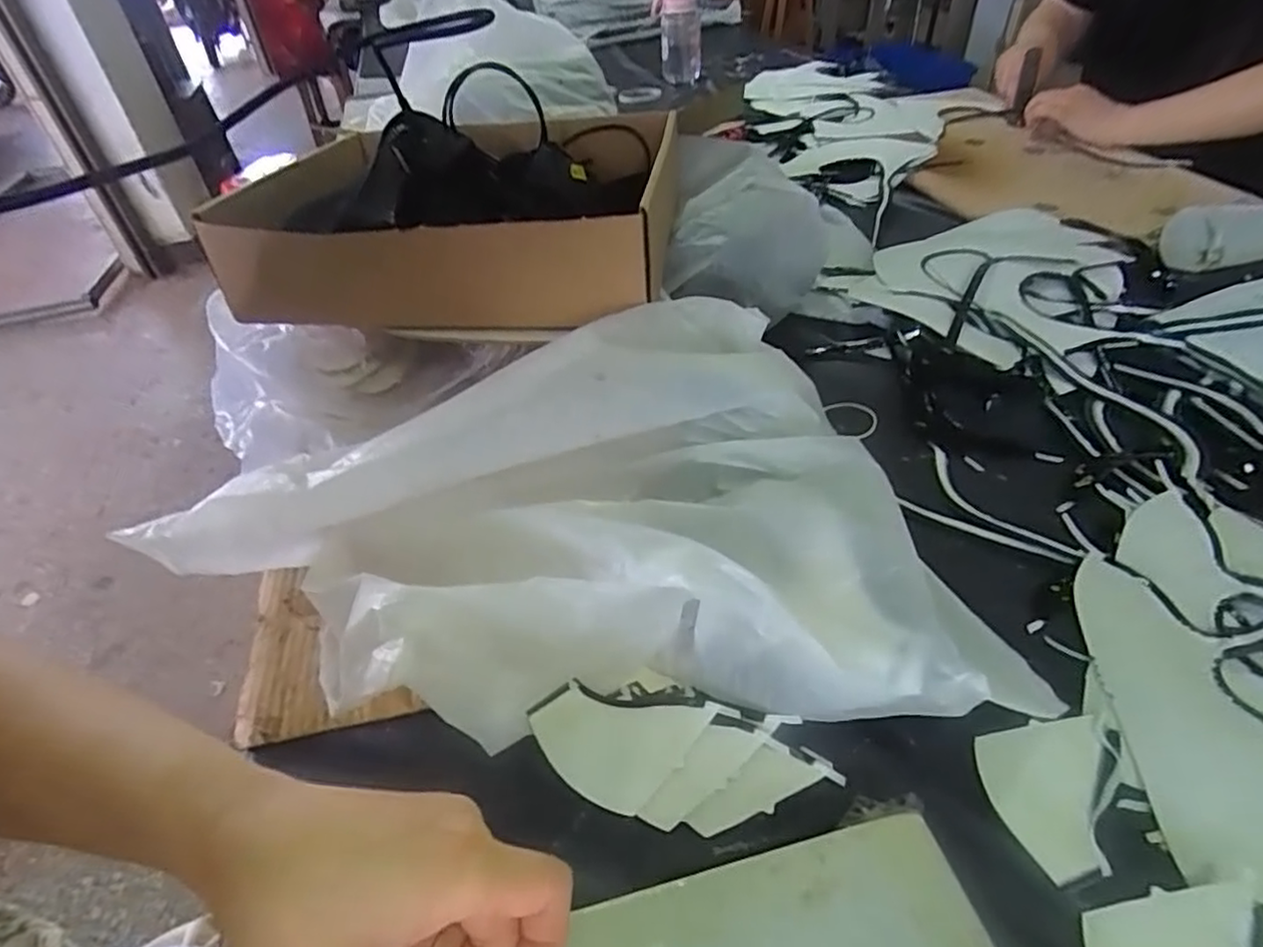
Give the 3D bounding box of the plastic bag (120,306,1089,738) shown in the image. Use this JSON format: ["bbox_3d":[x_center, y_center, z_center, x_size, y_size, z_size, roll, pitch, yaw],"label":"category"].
[{"bbox_3d":[-0.015,0.007,0.397,0.459,0.113,0.268,-1,44,4],"label":"plastic bag"}]

